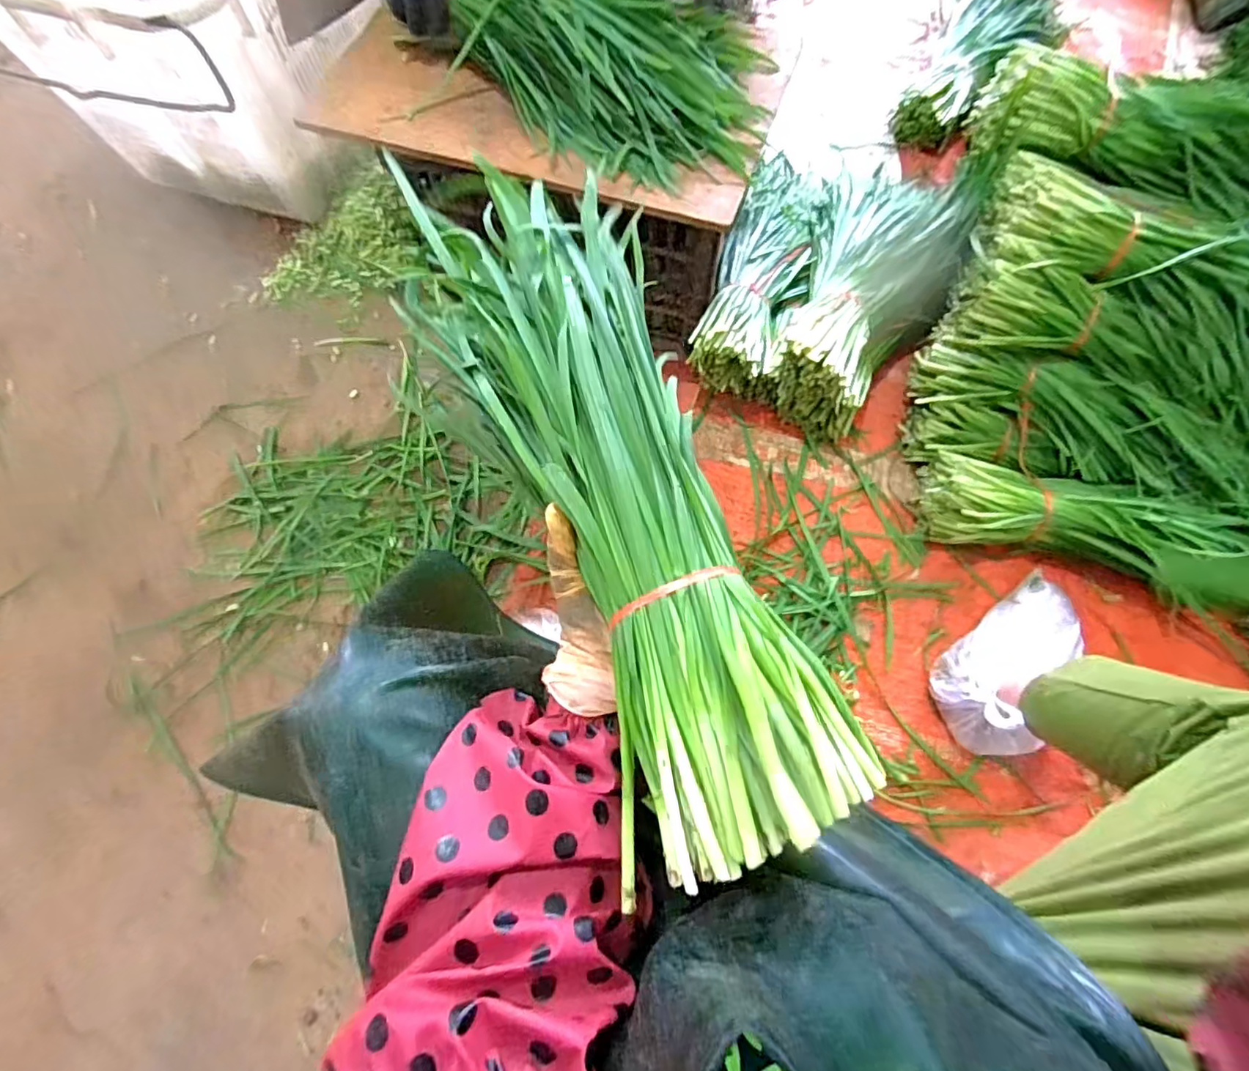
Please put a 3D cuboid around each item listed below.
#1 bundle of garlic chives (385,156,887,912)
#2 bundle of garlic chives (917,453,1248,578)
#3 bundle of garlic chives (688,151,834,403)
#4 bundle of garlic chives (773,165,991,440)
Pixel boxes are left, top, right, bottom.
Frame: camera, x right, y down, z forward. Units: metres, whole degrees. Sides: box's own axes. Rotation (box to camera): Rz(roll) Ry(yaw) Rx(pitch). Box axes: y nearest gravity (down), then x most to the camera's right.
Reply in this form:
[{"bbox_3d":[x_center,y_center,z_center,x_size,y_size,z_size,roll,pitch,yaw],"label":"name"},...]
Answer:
[{"bbox_3d":[-0.005,-0.026,0.336,0.137,0.083,0.402,-23,73,-7],"label":"bundle of garlic chives"},{"bbox_3d":[0.662,-0.005,0.764,0.489,0.108,0.116,14,73,5],"label":"bundle of garlic chives"},{"bbox_3d":[0.229,-0.432,0.889,0.135,0.141,0.483,18,73,6],"label":"bundle of garlic chives"},{"bbox_3d":[0.373,-0.374,0.839,0.207,0.134,0.450,20,74,6],"label":"bundle of garlic chives"}]

